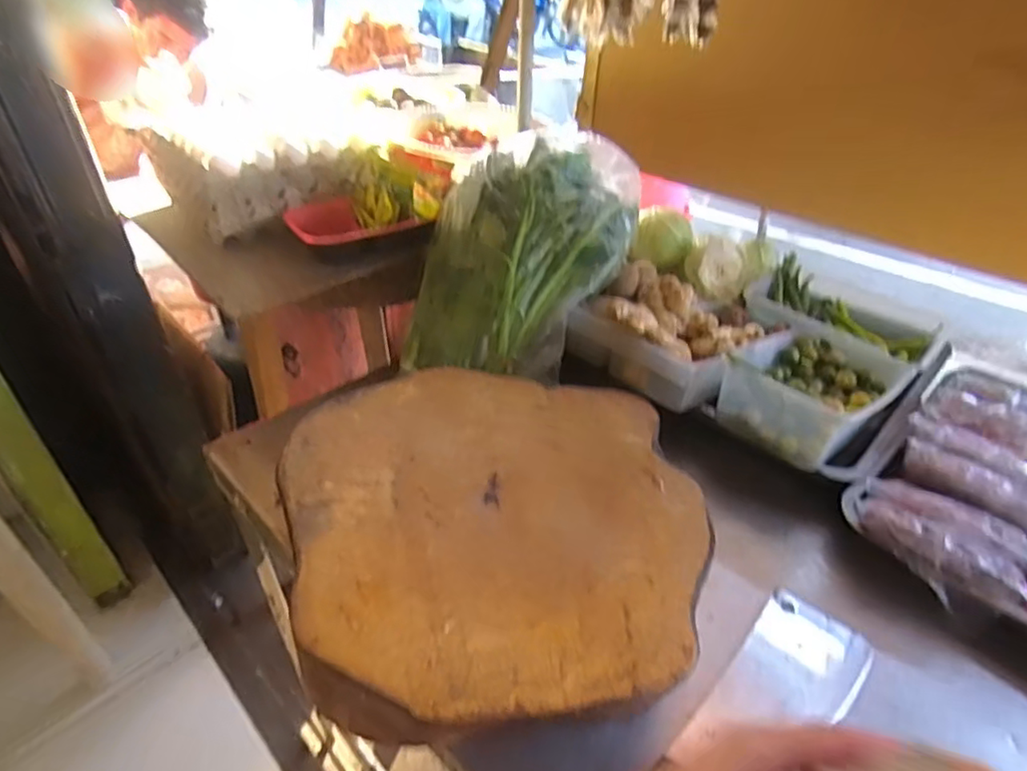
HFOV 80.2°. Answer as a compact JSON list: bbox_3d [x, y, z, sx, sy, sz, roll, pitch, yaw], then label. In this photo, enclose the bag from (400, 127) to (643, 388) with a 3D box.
[{"bbox_3d":[0.019,-0.179,0.815,0.267,0.091,0.357,13,73,2],"label":"bag"}]

